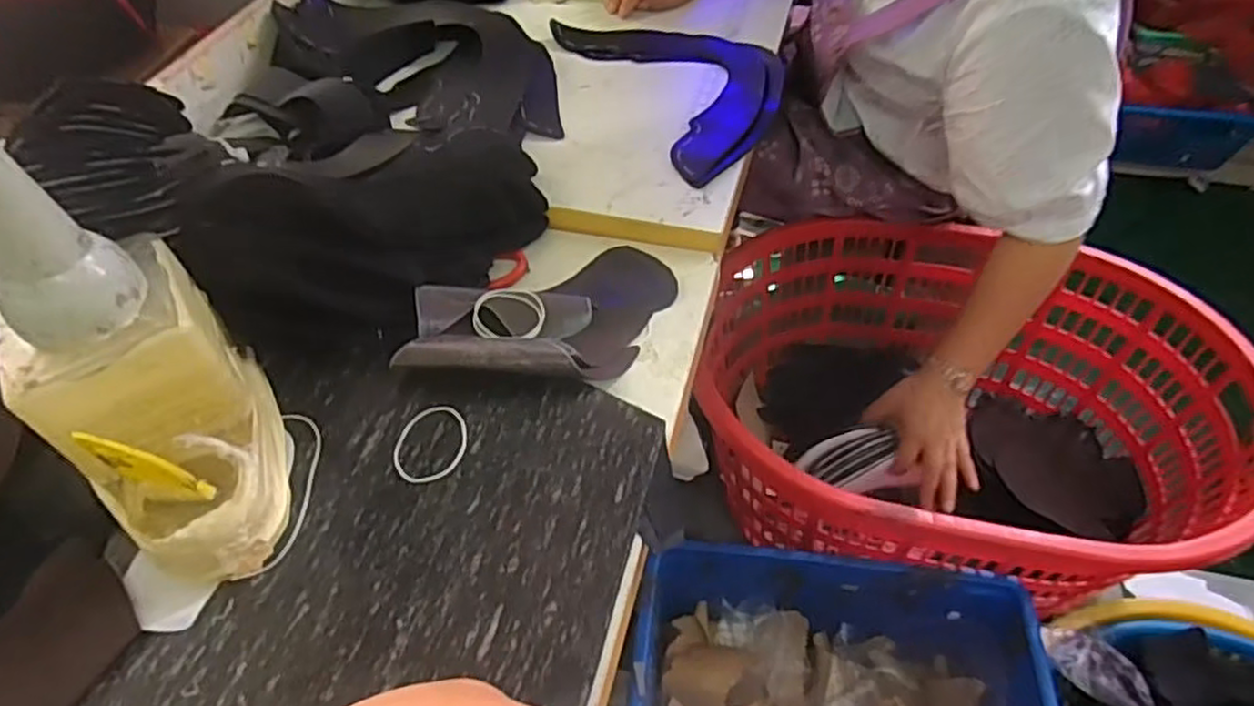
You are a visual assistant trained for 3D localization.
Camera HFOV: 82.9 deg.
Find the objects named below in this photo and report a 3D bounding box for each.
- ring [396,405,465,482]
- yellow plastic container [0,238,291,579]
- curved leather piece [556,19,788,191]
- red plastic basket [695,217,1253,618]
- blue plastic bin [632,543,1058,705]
[{"bbox_3d":[-0.138,0.063,0.498,0.050,0.004,0.062,-4,50,-1],"label":"ring"},{"bbox_3d":[-0.291,0.039,0.447,0.112,0.123,0.188,-33,57,-23],"label":"yellow plastic container"},{"bbox_3d":[0.064,-0.302,0.772,0.175,0.019,0.321,-23,53,-16],"label":"curved leather piece"},{"bbox_3d":[0.406,0.084,0.926,0.583,0.312,0.479,-4,50,-1],"label":"red plastic basket"},{"bbox_3d":[0.212,0.376,0.736,0.391,0.189,0.265,5,51,6],"label":"blue plastic bin"}]

